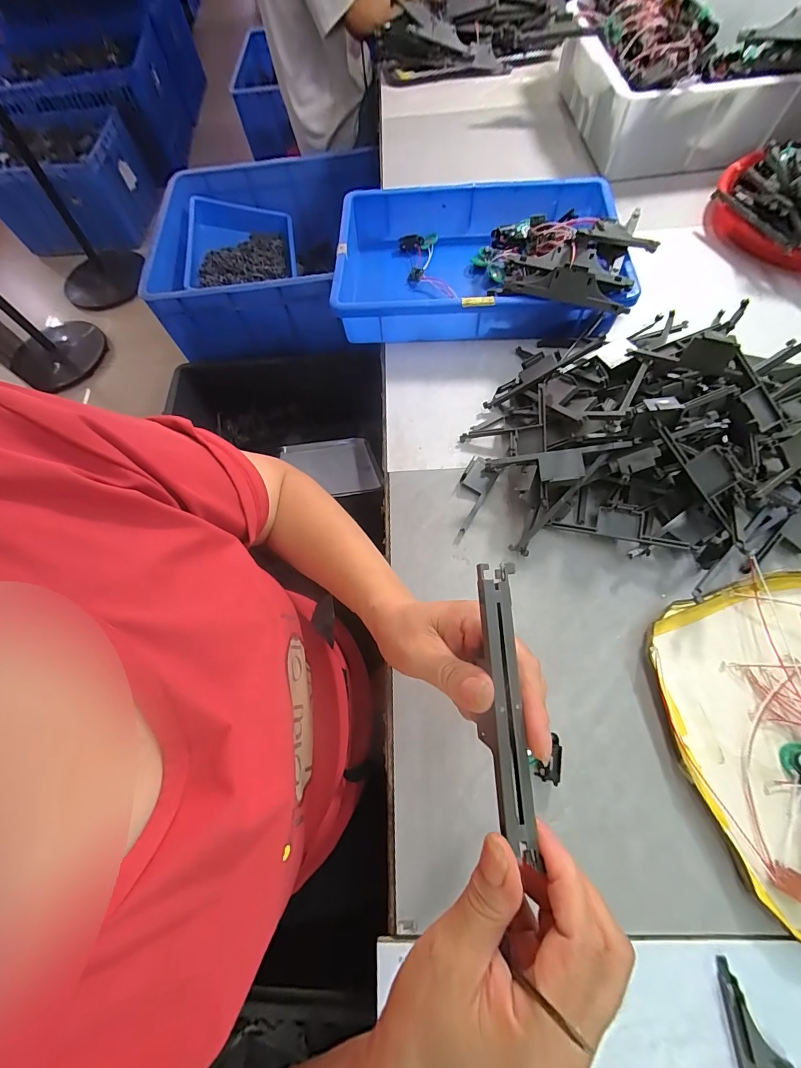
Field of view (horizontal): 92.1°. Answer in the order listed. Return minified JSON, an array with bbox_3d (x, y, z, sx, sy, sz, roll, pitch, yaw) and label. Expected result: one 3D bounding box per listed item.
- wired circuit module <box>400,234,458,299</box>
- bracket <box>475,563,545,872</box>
[{"bbox_3d":[0.038,-0.383,0.561,0.057,0.025,0.137,-9,66,-1],"label":"wired circuit module"},{"bbox_3d":[0.050,0.083,0.191,0.021,0.011,0.133,-3,78,2],"label":"bracket"}]

